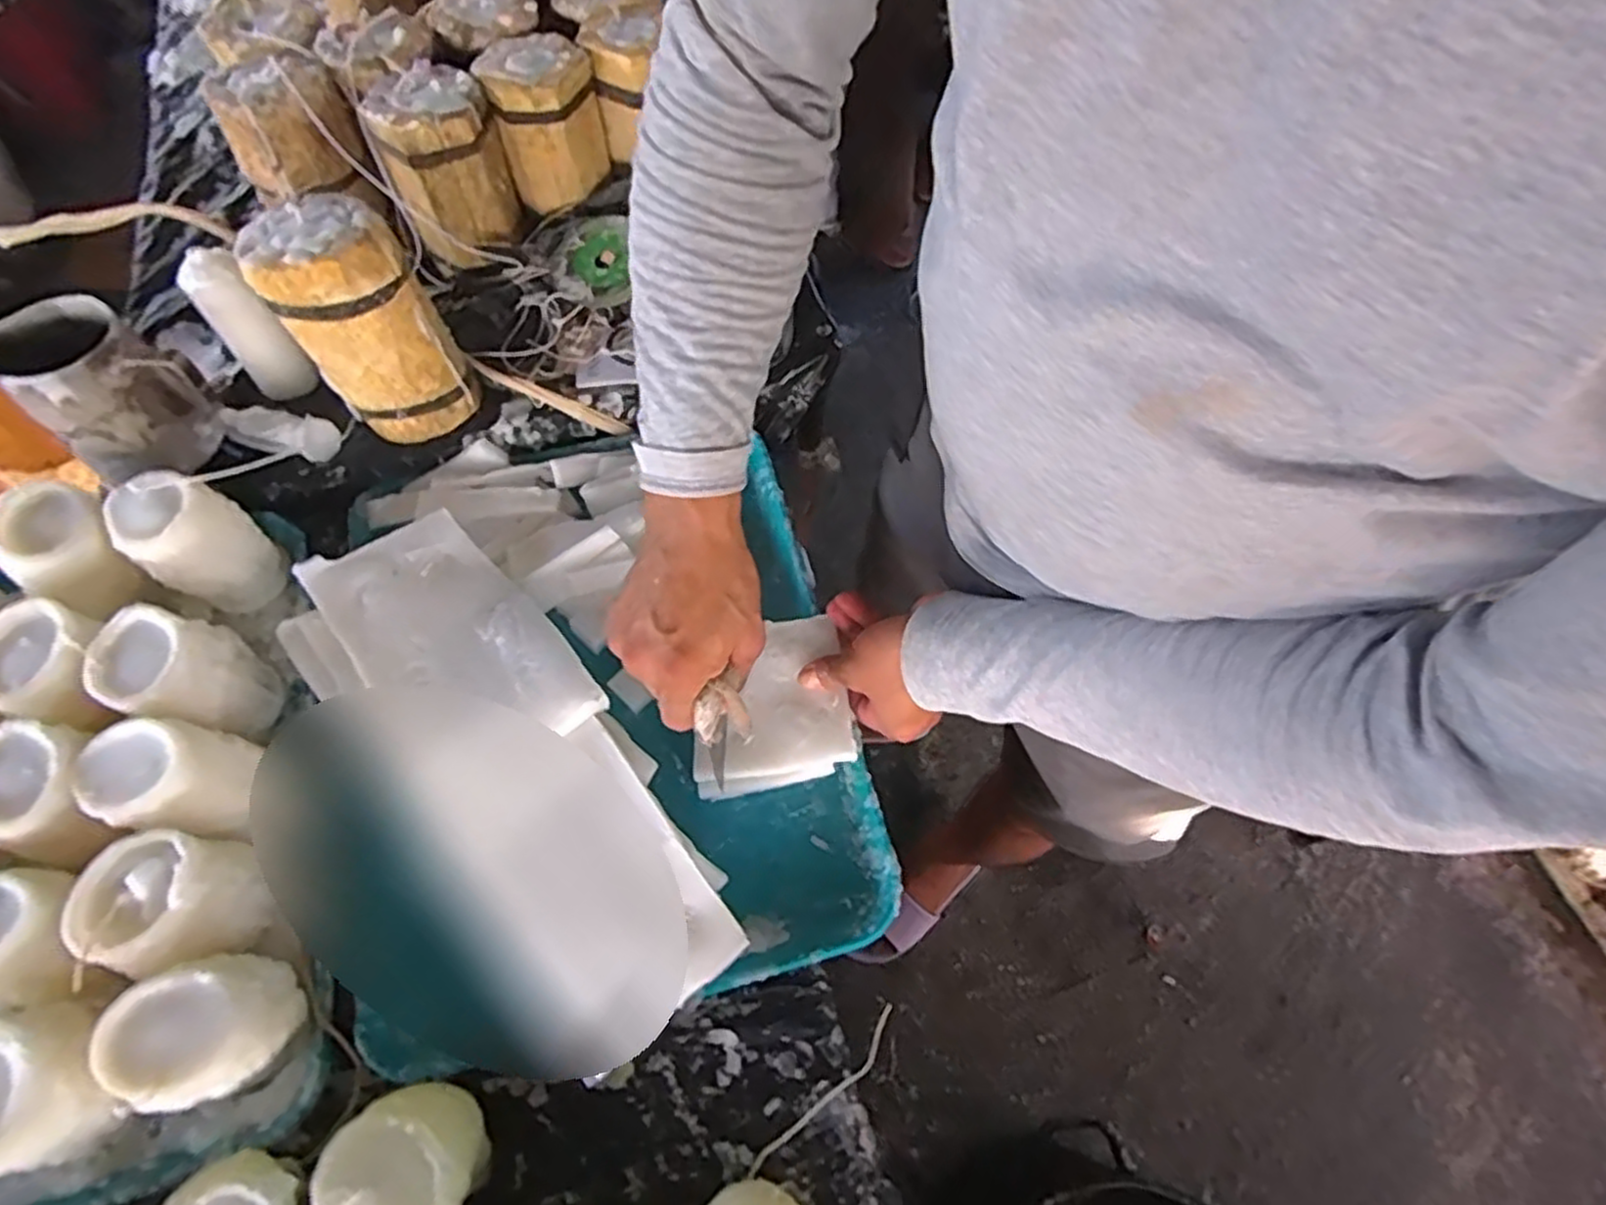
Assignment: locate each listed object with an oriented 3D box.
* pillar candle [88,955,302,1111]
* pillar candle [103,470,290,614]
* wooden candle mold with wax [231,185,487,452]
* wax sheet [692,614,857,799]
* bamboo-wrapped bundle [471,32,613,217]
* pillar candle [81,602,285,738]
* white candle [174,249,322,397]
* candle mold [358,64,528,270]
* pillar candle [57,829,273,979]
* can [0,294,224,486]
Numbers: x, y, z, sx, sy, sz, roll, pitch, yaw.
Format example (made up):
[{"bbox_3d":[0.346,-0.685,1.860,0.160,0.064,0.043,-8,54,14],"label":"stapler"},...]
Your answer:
[{"bbox_3d":[-0.320,0.230,0.405,0.060,0.074,0.067,-2,63,-4],"label":"pillar candle"},{"bbox_3d":[-0.436,-0.041,0.544,0.070,0.101,0.070,29,65,12],"label":"pillar candle"},{"bbox_3d":[-0.321,-0.204,0.551,0.093,0.151,0.092,-39,70,-20],"label":"wooden candle mold with wax"},{"bbox_3d":[-0.025,0.071,0.537,0.111,0.018,0.117,-13,66,8],"label":"wax sheet"},{"bbox_3d":[-0.224,-0.422,0.659,0.094,0.097,0.088,-27,67,-16],"label":"bamboo-wrapped bundle"},{"bbox_3d":[-0.408,0.052,0.504,0.067,0.097,0.068,20,63,8],"label":"pillar candle"},{"bbox_3d":[-0.433,-0.217,0.581,0.033,0.113,0.039,34,66,14],"label":"white candle"},{"bbox_3d":[-0.299,-0.369,0.637,0.093,0.115,0.091,-20,65,-13],"label":"candle mold"},{"bbox_3d":[-0.357,0.174,0.432,0.059,0.088,0.069,6,62,1],"label":"pillar candle"},{"bbox_3d":[-0.498,-0.154,0.542,0.094,0.100,0.093,39,67,16],"label":"can"}]

